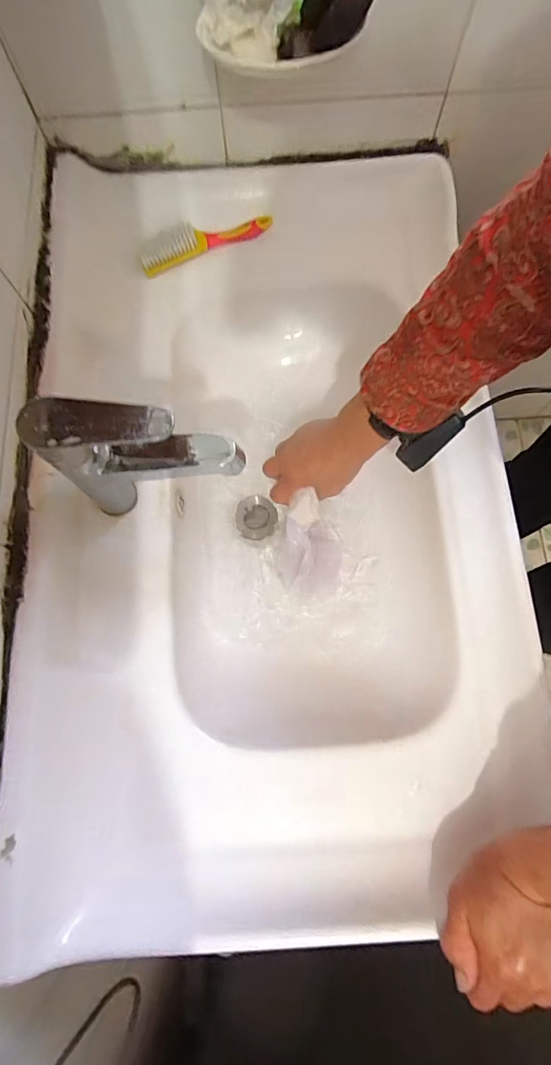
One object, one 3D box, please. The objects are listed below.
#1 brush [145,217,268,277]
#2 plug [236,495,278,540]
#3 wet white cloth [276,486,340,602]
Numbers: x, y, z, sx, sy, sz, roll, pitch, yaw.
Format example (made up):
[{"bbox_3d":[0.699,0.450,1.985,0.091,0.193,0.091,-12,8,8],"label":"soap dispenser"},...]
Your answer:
[{"bbox_3d":[-0.089,-0.372,0.581,0.174,0.036,0.032,-29,77,-7],"label":"brush"},{"bbox_3d":[-0.026,-0.023,0.627,0.054,0.018,0.062,0,75,1],"label":"plug"},{"bbox_3d":[0.045,0.019,0.556,0.080,0.082,0.097,17,76,5],"label":"wet white cloth"}]

